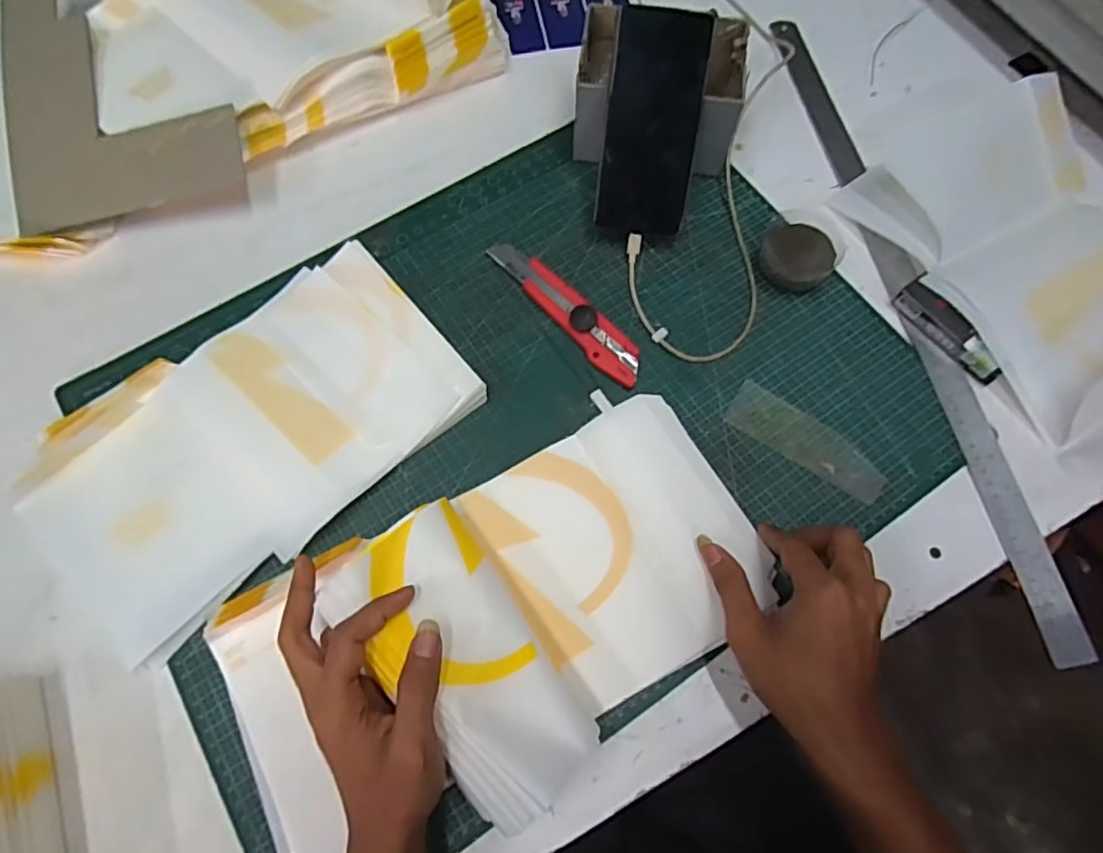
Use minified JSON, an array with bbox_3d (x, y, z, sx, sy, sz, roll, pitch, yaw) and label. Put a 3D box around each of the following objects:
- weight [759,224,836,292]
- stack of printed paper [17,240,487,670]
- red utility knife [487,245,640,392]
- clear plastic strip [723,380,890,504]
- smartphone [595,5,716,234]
[{"bbox_3d":[0.202,-0.138,0.499,0.057,0.030,0.057,0,69,1],"label":"weight"},{"bbox_3d":[-0.225,0.007,0.451,0.313,0.026,0.178,-38,73,-12],"label":"stack of printed paper"},{"bbox_3d":[0.012,-0.099,0.491,0.030,0.016,0.168,-38,73,-12],"label":"red utility knife"},{"bbox_3d":[0.194,0.011,0.454,0.123,0.004,0.041,33,73,13],"label":"clear plastic strip"},{"bbox_3d":[0.080,-0.239,0.477,0.071,0.009,0.157,8,113,4],"label":"smartphone"}]

